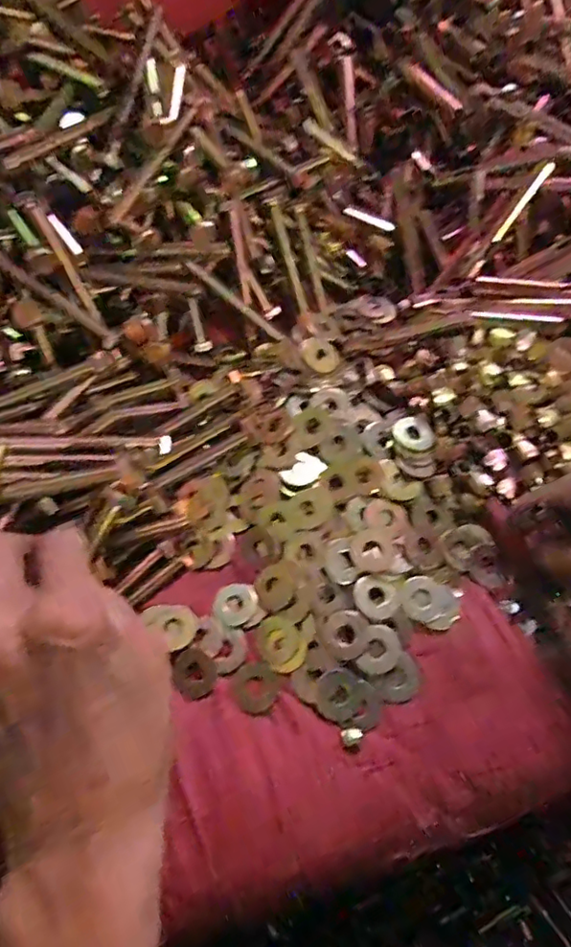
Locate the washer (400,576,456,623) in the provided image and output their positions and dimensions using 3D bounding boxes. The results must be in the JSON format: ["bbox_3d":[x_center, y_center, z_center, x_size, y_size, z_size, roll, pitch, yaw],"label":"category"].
[{"bbox_3d":[0.077,0.068,0.309,0.028,0.004,0.025,-29,75,-14],"label":"washer"}]

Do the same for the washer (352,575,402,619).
[{"bbox_3d":[0.050,0.067,0.305,0.022,0.004,0.025,-34,66,-15],"label":"washer"}]

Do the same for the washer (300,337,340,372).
[{"bbox_3d":[0.024,-0.081,0.382,0.028,0.004,0.026,-10,76,-31],"label":"washer"}]

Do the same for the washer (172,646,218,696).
[{"bbox_3d":[-0.048,0.104,0.292,0.021,0.004,0.024,-23,71,-22],"label":"washer"}]

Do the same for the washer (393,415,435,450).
[{"bbox_3d":[0.078,-0.025,0.339,0.025,0.004,0.024,-32,66,-14],"label":"washer"}]

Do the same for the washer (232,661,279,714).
[{"bbox_3d":[-0.015,0.113,0.293,0.023,0.004,0.023,-26,65,-11],"label":"washer"}]

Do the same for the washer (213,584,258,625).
[{"bbox_3d":[-0.027,0.072,0.311,0.024,0.004,0.023,-26,65,-11],"label":"washer"}]

